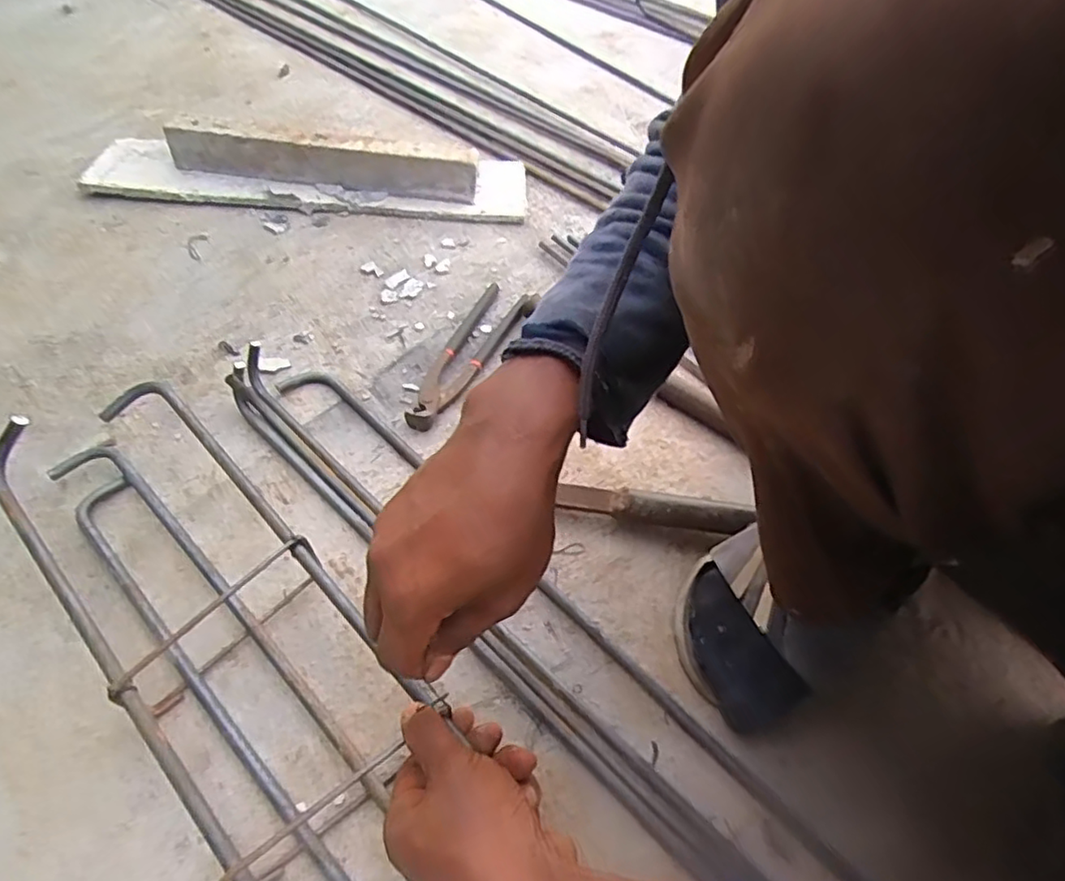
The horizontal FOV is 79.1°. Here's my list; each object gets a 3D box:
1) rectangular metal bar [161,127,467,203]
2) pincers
[{"bbox_3d":[-0.265,-0.345,0.811,0.377,0.051,0.020,6,40,0],"label":"rectangular metal bar"},{"bbox_3d":[-0.068,-0.091,0.669,0.053,0.021,0.213,23,52,12],"label":"pincers"}]

